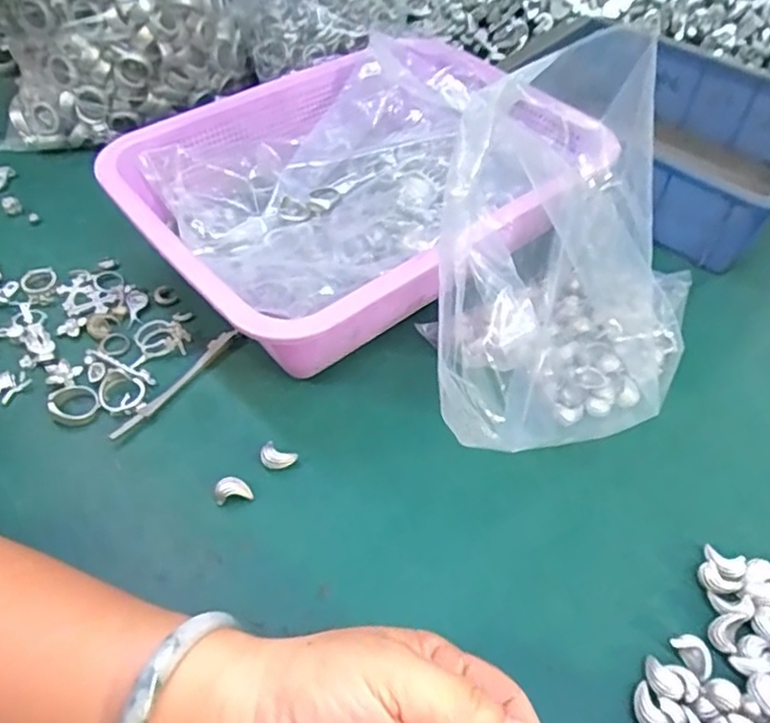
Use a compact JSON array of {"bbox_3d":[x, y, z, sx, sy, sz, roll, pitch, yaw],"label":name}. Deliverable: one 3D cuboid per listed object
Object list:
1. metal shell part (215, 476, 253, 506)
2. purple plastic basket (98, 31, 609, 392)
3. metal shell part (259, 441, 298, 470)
[{"bbox_3d":[-0.081,0.069,0.340,0.020,0.013,0.010,-8,52,-6],"label":"metal shell part"},{"bbox_3d":[-0.019,-0.114,0.442,0.286,0.082,0.230,-31,58,-22],"label":"purple plastic basket"},{"bbox_3d":[-0.060,0.054,0.356,0.019,0.011,0.013,19,54,14],"label":"metal shell part"}]

